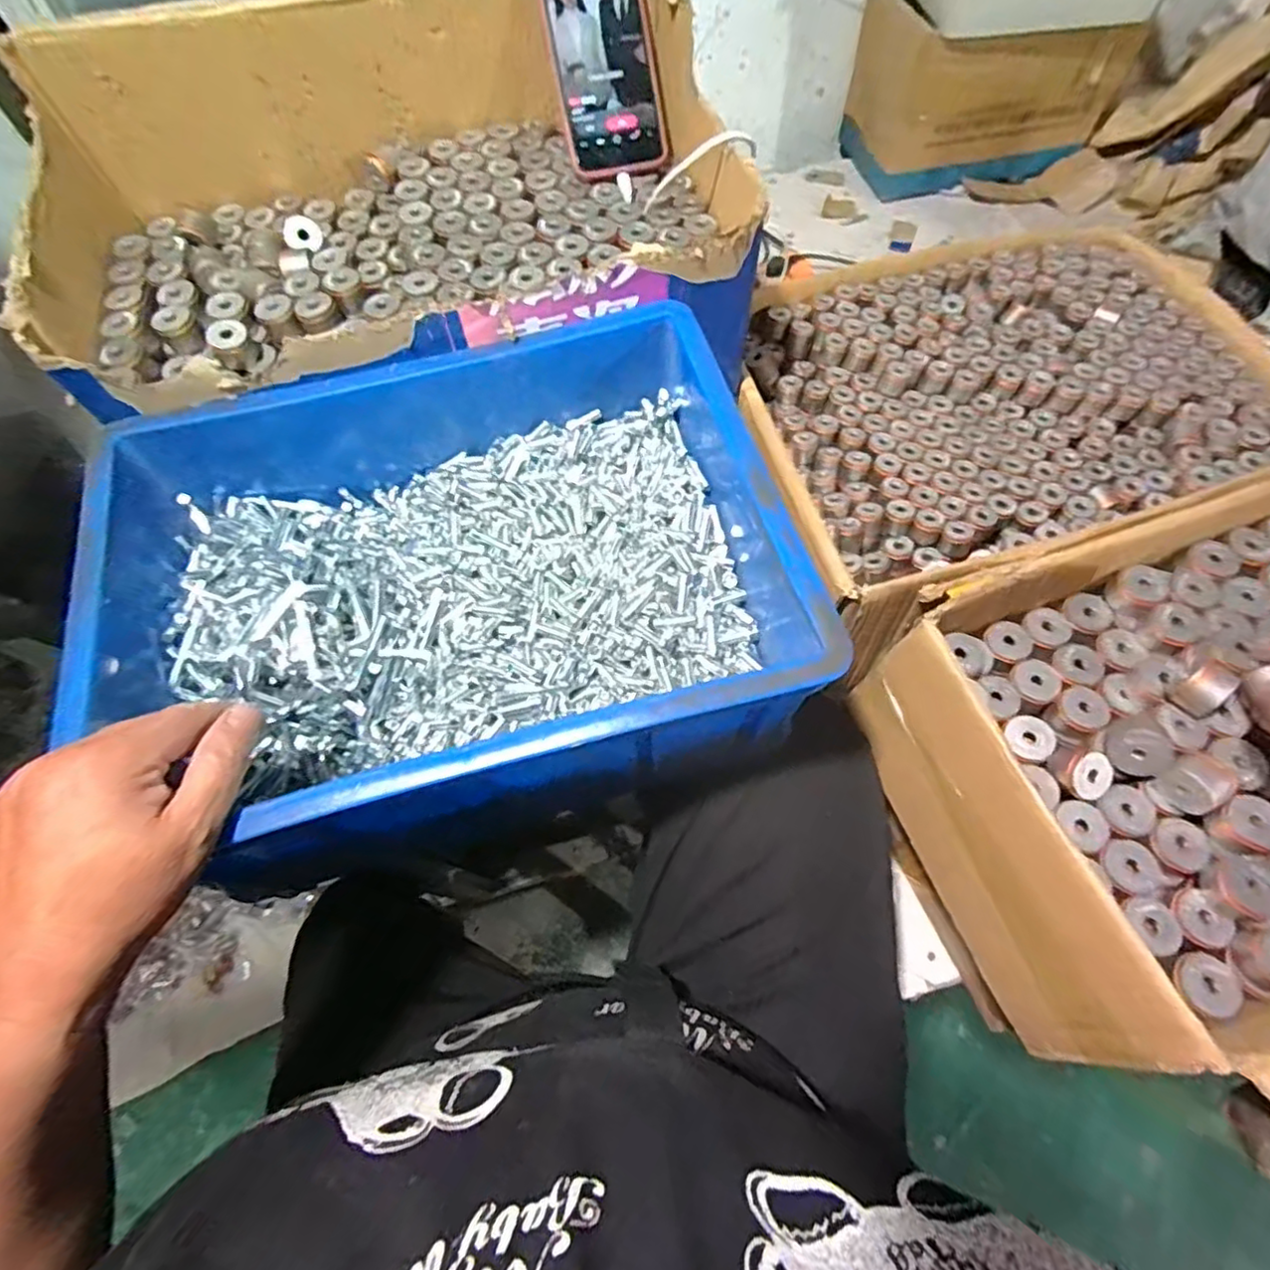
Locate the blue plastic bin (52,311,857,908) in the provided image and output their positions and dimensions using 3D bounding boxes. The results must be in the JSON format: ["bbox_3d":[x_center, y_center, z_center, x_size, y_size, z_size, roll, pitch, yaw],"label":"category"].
[{"bbox_3d":[-0.116,-0.039,0.415,0.397,0.111,0.282,-14,64,-4],"label":"blue plastic bin"}]

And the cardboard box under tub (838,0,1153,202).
[{"bbox_3d":[0.542,-0.856,0.991,0.367,0.205,0.200,-15,64,-5],"label":"cardboard box under tub"}]

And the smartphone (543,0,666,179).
[{"bbox_3d":[-0.025,-0.442,0.486,0.076,0.155,0.015,-12,19,-4],"label":"smartphone"}]

